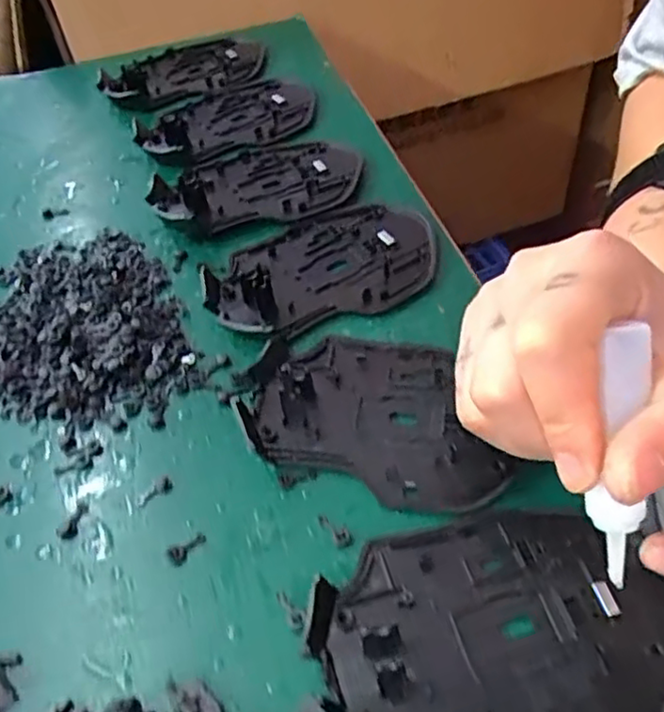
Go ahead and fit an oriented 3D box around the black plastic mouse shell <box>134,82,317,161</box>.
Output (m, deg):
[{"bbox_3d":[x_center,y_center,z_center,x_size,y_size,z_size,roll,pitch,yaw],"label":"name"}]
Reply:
[{"bbox_3d":[-0.065,-0.152,0.417,0.113,0.015,0.073,-18,50,-9],"label":"black plastic mouse shell"}]

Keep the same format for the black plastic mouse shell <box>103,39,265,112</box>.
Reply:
[{"bbox_3d":[-0.104,-0.202,0.463,0.114,0.015,0.069,-22,51,-12],"label":"black plastic mouse shell"}]

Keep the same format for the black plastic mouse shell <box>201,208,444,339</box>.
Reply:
[{"bbox_3d":[-0.004,-0.047,0.317,0.114,0.017,0.071,-23,51,-13],"label":"black plastic mouse shell"}]

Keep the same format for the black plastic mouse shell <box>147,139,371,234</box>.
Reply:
[{"bbox_3d":[-0.041,-0.099,0.366,0.113,0.012,0.074,-14,49,-6],"label":"black plastic mouse shell"}]

